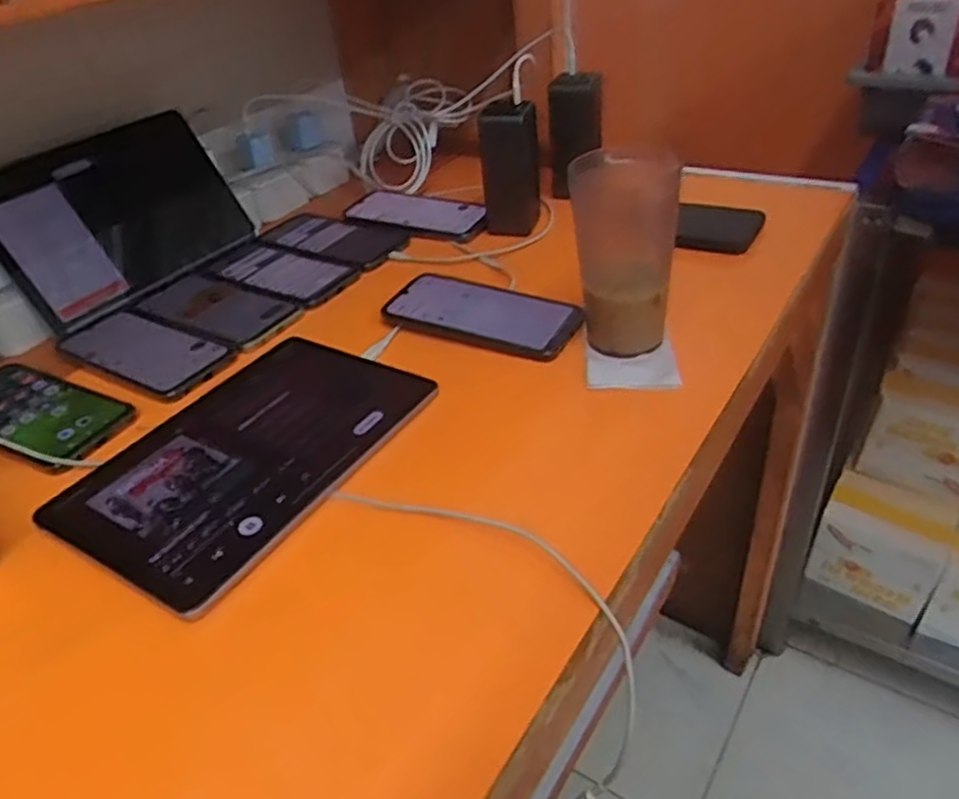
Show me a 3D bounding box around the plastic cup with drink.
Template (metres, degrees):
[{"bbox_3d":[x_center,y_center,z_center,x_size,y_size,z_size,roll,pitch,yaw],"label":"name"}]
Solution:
[{"bbox_3d":[0.115,-0.116,0.569,0.078,0.154,0.072,0,38,10],"label":"plastic cup with drink"}]

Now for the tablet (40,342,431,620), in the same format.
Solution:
[{"bbox_3d":[-0.166,0.032,0.526,0.172,0.004,0.250,18,44,29],"label":"tablet"}]

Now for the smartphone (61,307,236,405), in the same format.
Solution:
[{"bbox_3d":[-0.306,-0.046,0.657,0.182,0.006,0.086,19,45,30],"label":"smartphone"}]

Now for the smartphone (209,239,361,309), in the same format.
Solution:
[{"bbox_3d":[-0.209,-0.137,0.759,0.174,0.010,0.080,22,46,33],"label":"smartphone"}]

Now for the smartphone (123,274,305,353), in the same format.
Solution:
[{"bbox_3d":[-0.261,-0.091,0.712,0.184,0.008,0.078,20,45,31],"label":"smartphone"}]

